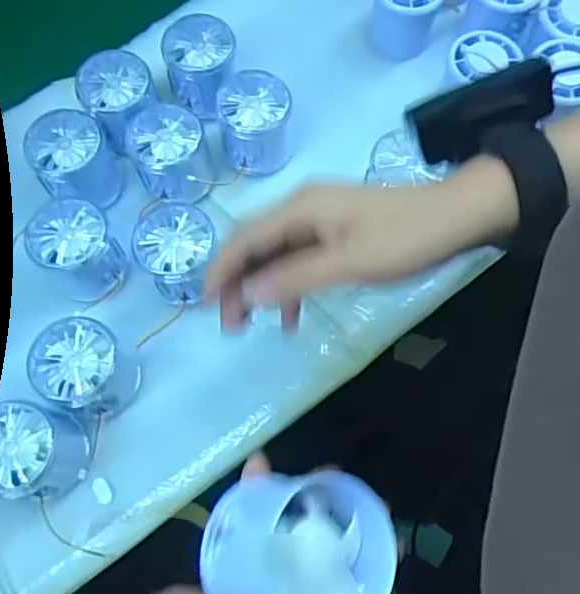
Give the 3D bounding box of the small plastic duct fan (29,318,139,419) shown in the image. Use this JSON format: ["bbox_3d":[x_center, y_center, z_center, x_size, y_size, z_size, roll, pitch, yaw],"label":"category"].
[{"bbox_3d":[-0.133,0.048,0.392,0.055,0.053,0.053,0,70,0],"label":"small plastic duct fan"}]

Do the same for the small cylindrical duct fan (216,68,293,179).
[{"bbox_3d":[-0.026,-0.130,0.457,0.051,0.058,0.055,-2,70,-1],"label":"small cylindrical duct fan"}]

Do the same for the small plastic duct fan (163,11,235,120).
[{"bbox_3d":[-0.068,-0.178,0.461,0.053,0.042,0.062,-3,70,-1],"label":"small plastic duct fan"}]

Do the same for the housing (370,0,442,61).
[{"bbox_3d":[0.093,-0.234,0.488,0.052,0.056,0.055,0,70,0],"label":"housing"}]

